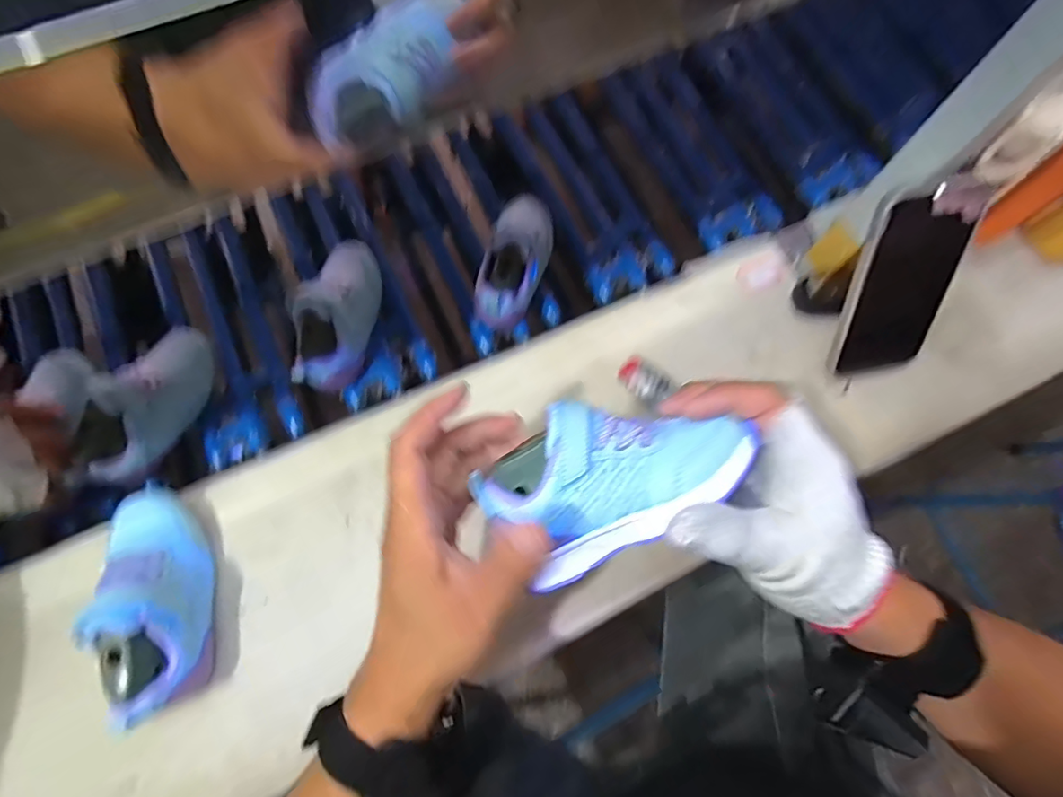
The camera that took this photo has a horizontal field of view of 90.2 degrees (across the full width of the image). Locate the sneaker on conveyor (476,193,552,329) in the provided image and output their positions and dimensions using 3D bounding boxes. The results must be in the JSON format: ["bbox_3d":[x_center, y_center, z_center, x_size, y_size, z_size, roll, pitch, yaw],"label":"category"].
[{"bbox_3d":[-0.011,-0.148,0.533,0.066,0.063,0.154,11,66,3],"label":"sneaker on conveyor"}]

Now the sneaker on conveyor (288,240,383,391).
[{"bbox_3d":[-0.187,-0.085,0.510,0.052,0.074,0.154,8,66,2],"label":"sneaker on conveyor"}]

